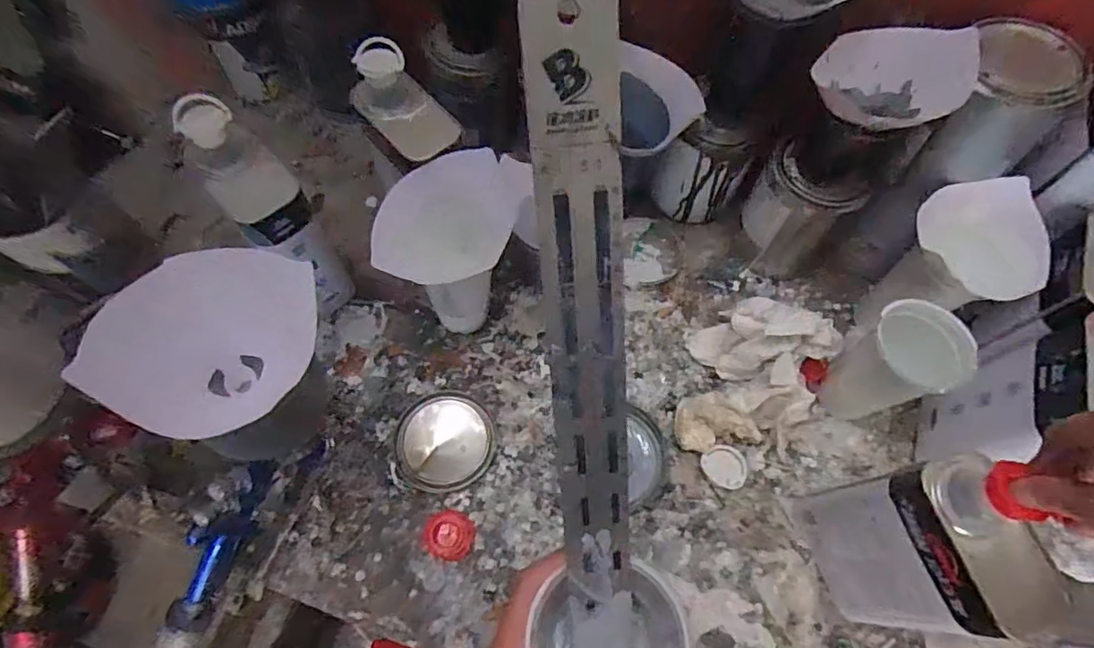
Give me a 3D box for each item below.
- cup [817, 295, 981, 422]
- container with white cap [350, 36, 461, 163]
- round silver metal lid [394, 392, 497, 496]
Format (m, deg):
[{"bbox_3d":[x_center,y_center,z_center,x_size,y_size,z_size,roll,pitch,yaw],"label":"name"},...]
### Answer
[{"bbox_3d":[0.325,0.042,0.543,0.075,0.135,0.076,1,65,-3],"label":"cup"},{"bbox_3d":[-0.131,-0.199,0.503,0.054,0.059,0.100,-41,74,-19],"label":"container with white cap"},{"bbox_3d":[-0.100,0.115,0.561,0.095,0.010,0.099,1,65,-3],"label":"round silver metal lid"}]

